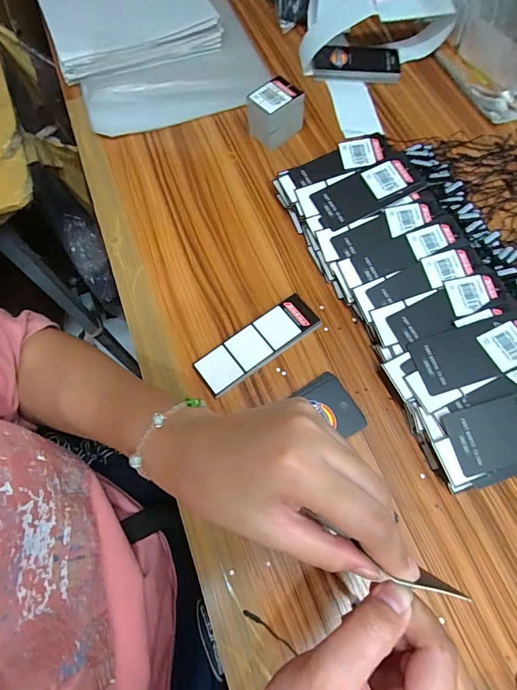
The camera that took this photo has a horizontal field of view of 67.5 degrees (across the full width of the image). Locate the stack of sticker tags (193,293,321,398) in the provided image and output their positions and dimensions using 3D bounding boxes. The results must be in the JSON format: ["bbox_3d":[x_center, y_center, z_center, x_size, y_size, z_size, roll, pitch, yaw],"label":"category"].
[{"bbox_3d":[0.000,0.000,0.357,0.118,0.012,0.039,-36,72,-13],"label":"stack of sticker tags"}]

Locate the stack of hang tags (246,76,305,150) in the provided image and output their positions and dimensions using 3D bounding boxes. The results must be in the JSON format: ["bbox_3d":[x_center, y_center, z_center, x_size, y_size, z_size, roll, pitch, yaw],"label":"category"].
[{"bbox_3d":[0.019,-0.261,0.439,0.056,0.055,0.037,-37,72,-13],"label":"stack of hang tags"}]

